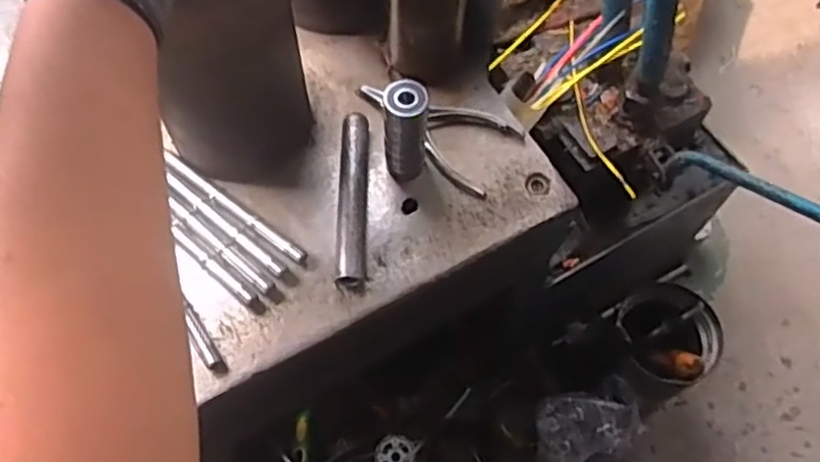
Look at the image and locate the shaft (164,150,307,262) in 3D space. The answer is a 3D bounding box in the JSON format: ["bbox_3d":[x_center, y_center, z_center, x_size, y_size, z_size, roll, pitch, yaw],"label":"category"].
[{"bbox_3d":[-0.134,-0.020,0.524,0.139,0.011,0.014,34,67,15],"label":"shaft"}]

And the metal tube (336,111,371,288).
[{"bbox_3d":[-0.044,-0.028,0.533,0.020,0.019,0.145,1,63,0],"label":"metal tube"}]

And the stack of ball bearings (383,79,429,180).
[{"bbox_3d":[-0.003,-0.074,0.519,0.033,0.079,0.033,4,63,1],"label":"stack of ball bearings"}]

